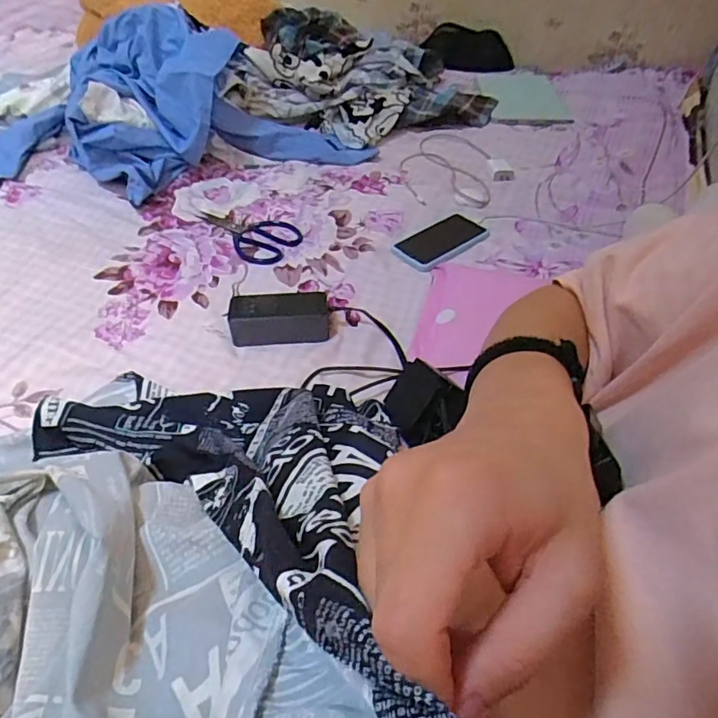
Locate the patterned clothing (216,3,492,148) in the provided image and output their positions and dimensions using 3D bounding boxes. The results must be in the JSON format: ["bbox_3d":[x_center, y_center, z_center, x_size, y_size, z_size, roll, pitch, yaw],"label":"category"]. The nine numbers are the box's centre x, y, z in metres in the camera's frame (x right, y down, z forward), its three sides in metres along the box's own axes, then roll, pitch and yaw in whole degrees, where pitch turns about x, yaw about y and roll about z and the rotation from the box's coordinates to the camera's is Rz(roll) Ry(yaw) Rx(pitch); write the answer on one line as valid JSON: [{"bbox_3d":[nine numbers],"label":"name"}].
[{"bbox_3d":[-0.004,-0.623,1.185,0.599,0.147,0.341,-17,51,-18],"label":"patterned clothing"}]

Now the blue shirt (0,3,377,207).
[{"bbox_3d":[-0.366,-0.466,0.984,0.741,0.208,0.348,-18,52,-19],"label":"blue shirt"}]

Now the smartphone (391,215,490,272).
[{"bbox_3d":[0.140,-0.200,0.903,0.175,0.006,0.086,-32,57,-28],"label":"smartphone"}]

